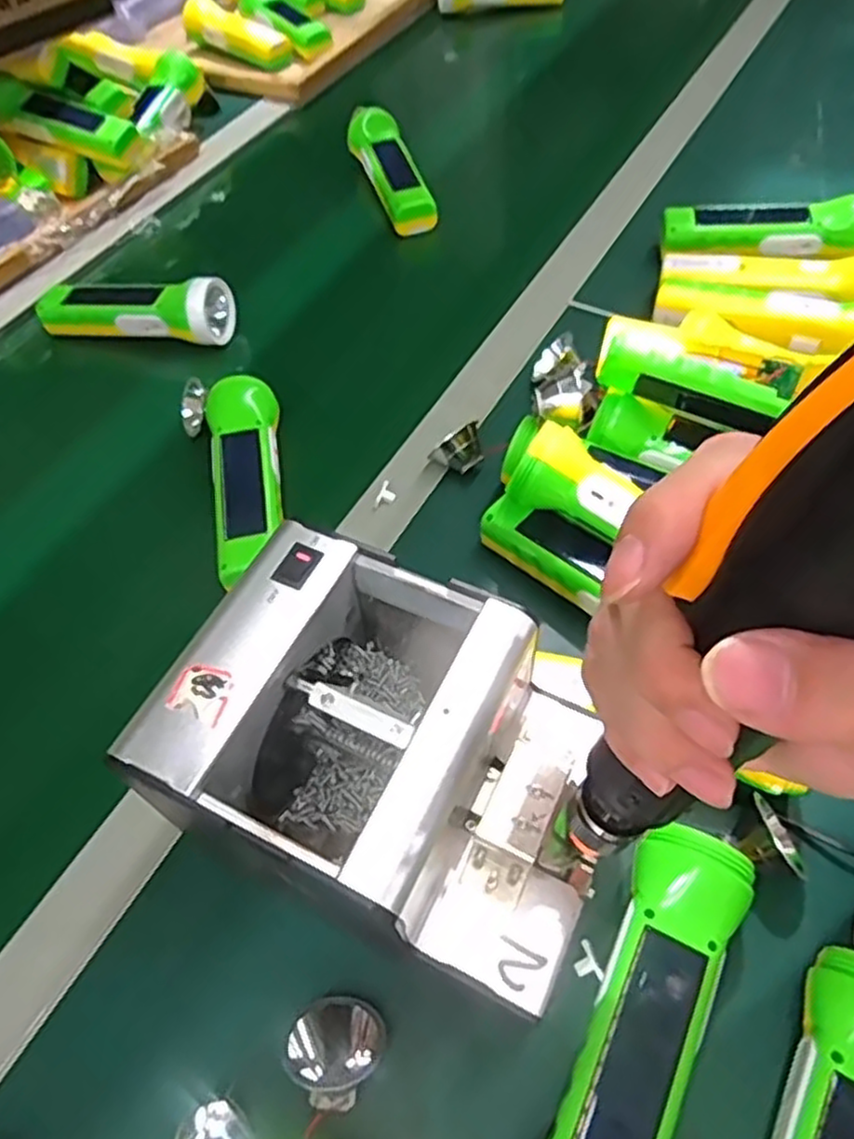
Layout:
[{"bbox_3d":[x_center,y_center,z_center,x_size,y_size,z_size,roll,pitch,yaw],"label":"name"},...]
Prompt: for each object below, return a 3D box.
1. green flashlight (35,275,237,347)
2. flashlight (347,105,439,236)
[{"bbox_3d":[-0.250,-0.226,0.640,0.173,0.046,0.045,11,58,12],"label":"green flashlight"},{"bbox_3d":[-0.038,-0.407,0.750,0.048,0.039,0.189,-19,56,-8],"label":"flashlight"}]

